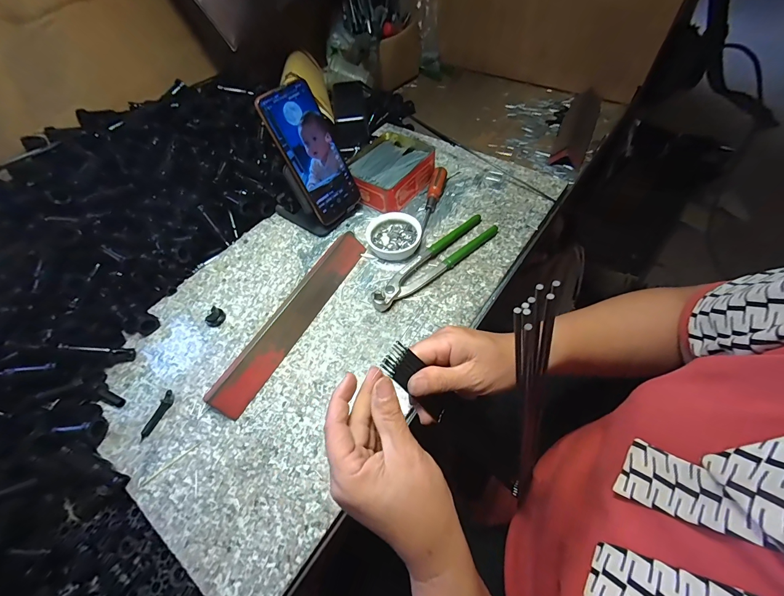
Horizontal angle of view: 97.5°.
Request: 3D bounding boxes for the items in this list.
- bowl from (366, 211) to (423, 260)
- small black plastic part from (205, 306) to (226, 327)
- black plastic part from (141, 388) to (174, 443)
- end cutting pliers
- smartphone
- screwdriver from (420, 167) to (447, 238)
[{"bbox_3d":[0.002,-0.086,0.462,0.070,0.021,0.066,-3,56,4],"label":"bowl"},{"bbox_3d":[-0.215,0.023,0.421,0.015,0.013,0.023,6,57,10],"label":"small black plastic part"},{"bbox_3d":[-0.245,0.121,0.358,0.010,0.007,0.050,15,59,16],"label":"black plastic part"},{"bbox_3d":[0.053,-0.049,0.442,0.197,0.014,0.044,-37,60,-18],"label":"end cutting pliers"},{"bbox_3d":[-0.100,-0.186,0.450,0.006,0.166,0.082,14,53,46],"label":"smartphone"},{"bbox_3d":[0.058,-0.136,0.496,0.022,0.020,0.138,10,57,12],"label":"screwdriver"}]

